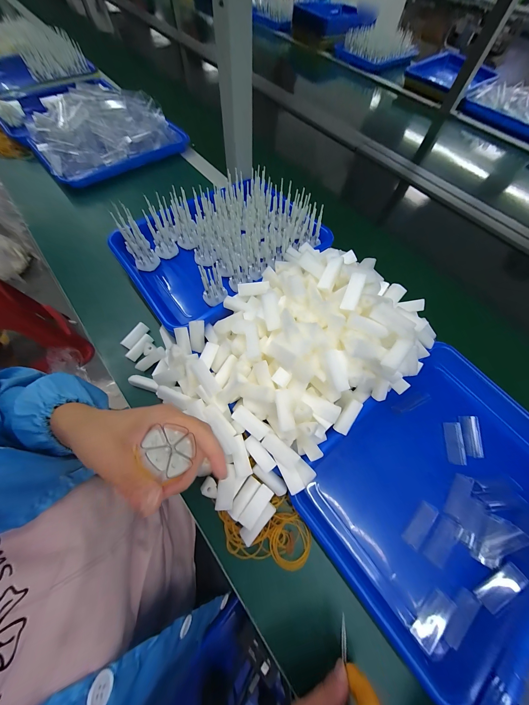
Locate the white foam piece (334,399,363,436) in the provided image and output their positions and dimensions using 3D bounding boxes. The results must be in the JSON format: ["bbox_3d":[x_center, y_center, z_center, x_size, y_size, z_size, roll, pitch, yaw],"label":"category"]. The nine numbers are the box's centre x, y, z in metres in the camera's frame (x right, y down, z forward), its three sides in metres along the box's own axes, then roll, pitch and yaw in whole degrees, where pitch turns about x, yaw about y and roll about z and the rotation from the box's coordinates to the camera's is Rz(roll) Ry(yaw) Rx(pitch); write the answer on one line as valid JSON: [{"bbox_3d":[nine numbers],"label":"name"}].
[{"bbox_3d":[0.105,0.081,0.289,0.020,0.009,0.045,33,87,12],"label":"white foam piece"}]

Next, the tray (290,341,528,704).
[{"bbox_3d":[0.228,0.161,0.295,0.332,0.035,0.238,-35,71,-18],"label":"tray"}]

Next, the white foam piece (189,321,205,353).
[{"bbox_3d":[-0.098,-0.023,0.334,0.018,0.049,0.008,6,27,-1],"label":"white foam piece"}]

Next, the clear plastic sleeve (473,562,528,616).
[{"bbox_3d":[0.260,0.258,0.251,0.055,0.012,0.019,-38,72,-3],"label":"clear plastic sleeve"}]

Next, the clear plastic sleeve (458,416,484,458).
[{"bbox_3d":[0.288,0.117,0.320,0.021,0.009,0.054,10,65,1],"label":"clear plastic sleeve"}]

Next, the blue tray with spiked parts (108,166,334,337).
[{"bbox_3d":[-0.077,-0.195,0.404,0.321,0.076,0.250,-38,72,-19],"label":"blue tray with spiked parts"}]

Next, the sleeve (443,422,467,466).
[{"bbox_3d":[0.260,0.123,0.313,0.015,0.014,0.053,3,65,-2],"label":"sleeve"}]

